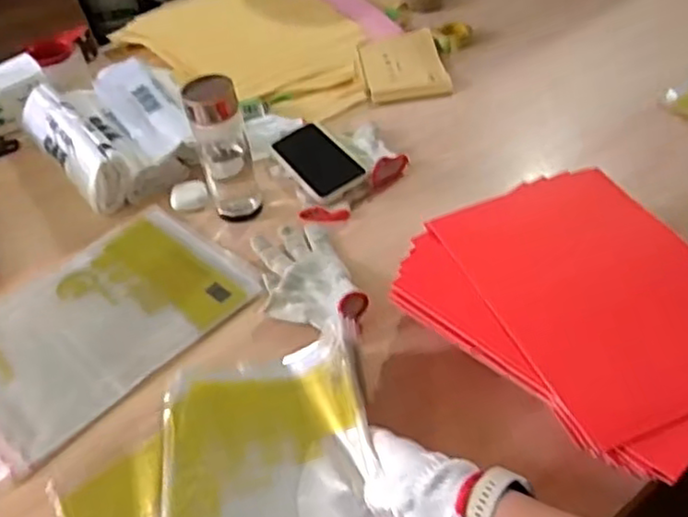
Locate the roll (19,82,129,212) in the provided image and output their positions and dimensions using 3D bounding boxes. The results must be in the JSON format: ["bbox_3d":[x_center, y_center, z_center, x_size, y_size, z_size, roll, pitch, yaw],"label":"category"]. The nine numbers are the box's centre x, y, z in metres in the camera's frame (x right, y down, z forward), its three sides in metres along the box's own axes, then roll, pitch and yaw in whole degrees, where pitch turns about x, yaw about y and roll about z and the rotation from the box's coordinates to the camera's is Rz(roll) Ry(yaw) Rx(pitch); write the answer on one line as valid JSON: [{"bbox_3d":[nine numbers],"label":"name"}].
[{"bbox_3d":[-0.407,-0.172,1.012,0.068,0.073,0.293,-31,49,-22],"label":"roll"}]

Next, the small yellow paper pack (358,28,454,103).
[{"bbox_3d":[0.102,-0.327,1.140,0.135,0.018,0.188,-9,45,-2],"label":"small yellow paper pack"}]

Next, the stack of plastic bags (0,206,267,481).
[{"bbox_3d":[-0.290,0.072,0.793,0.241,0.009,0.344,32,57,33],"label":"stack of plastic bags"}]

